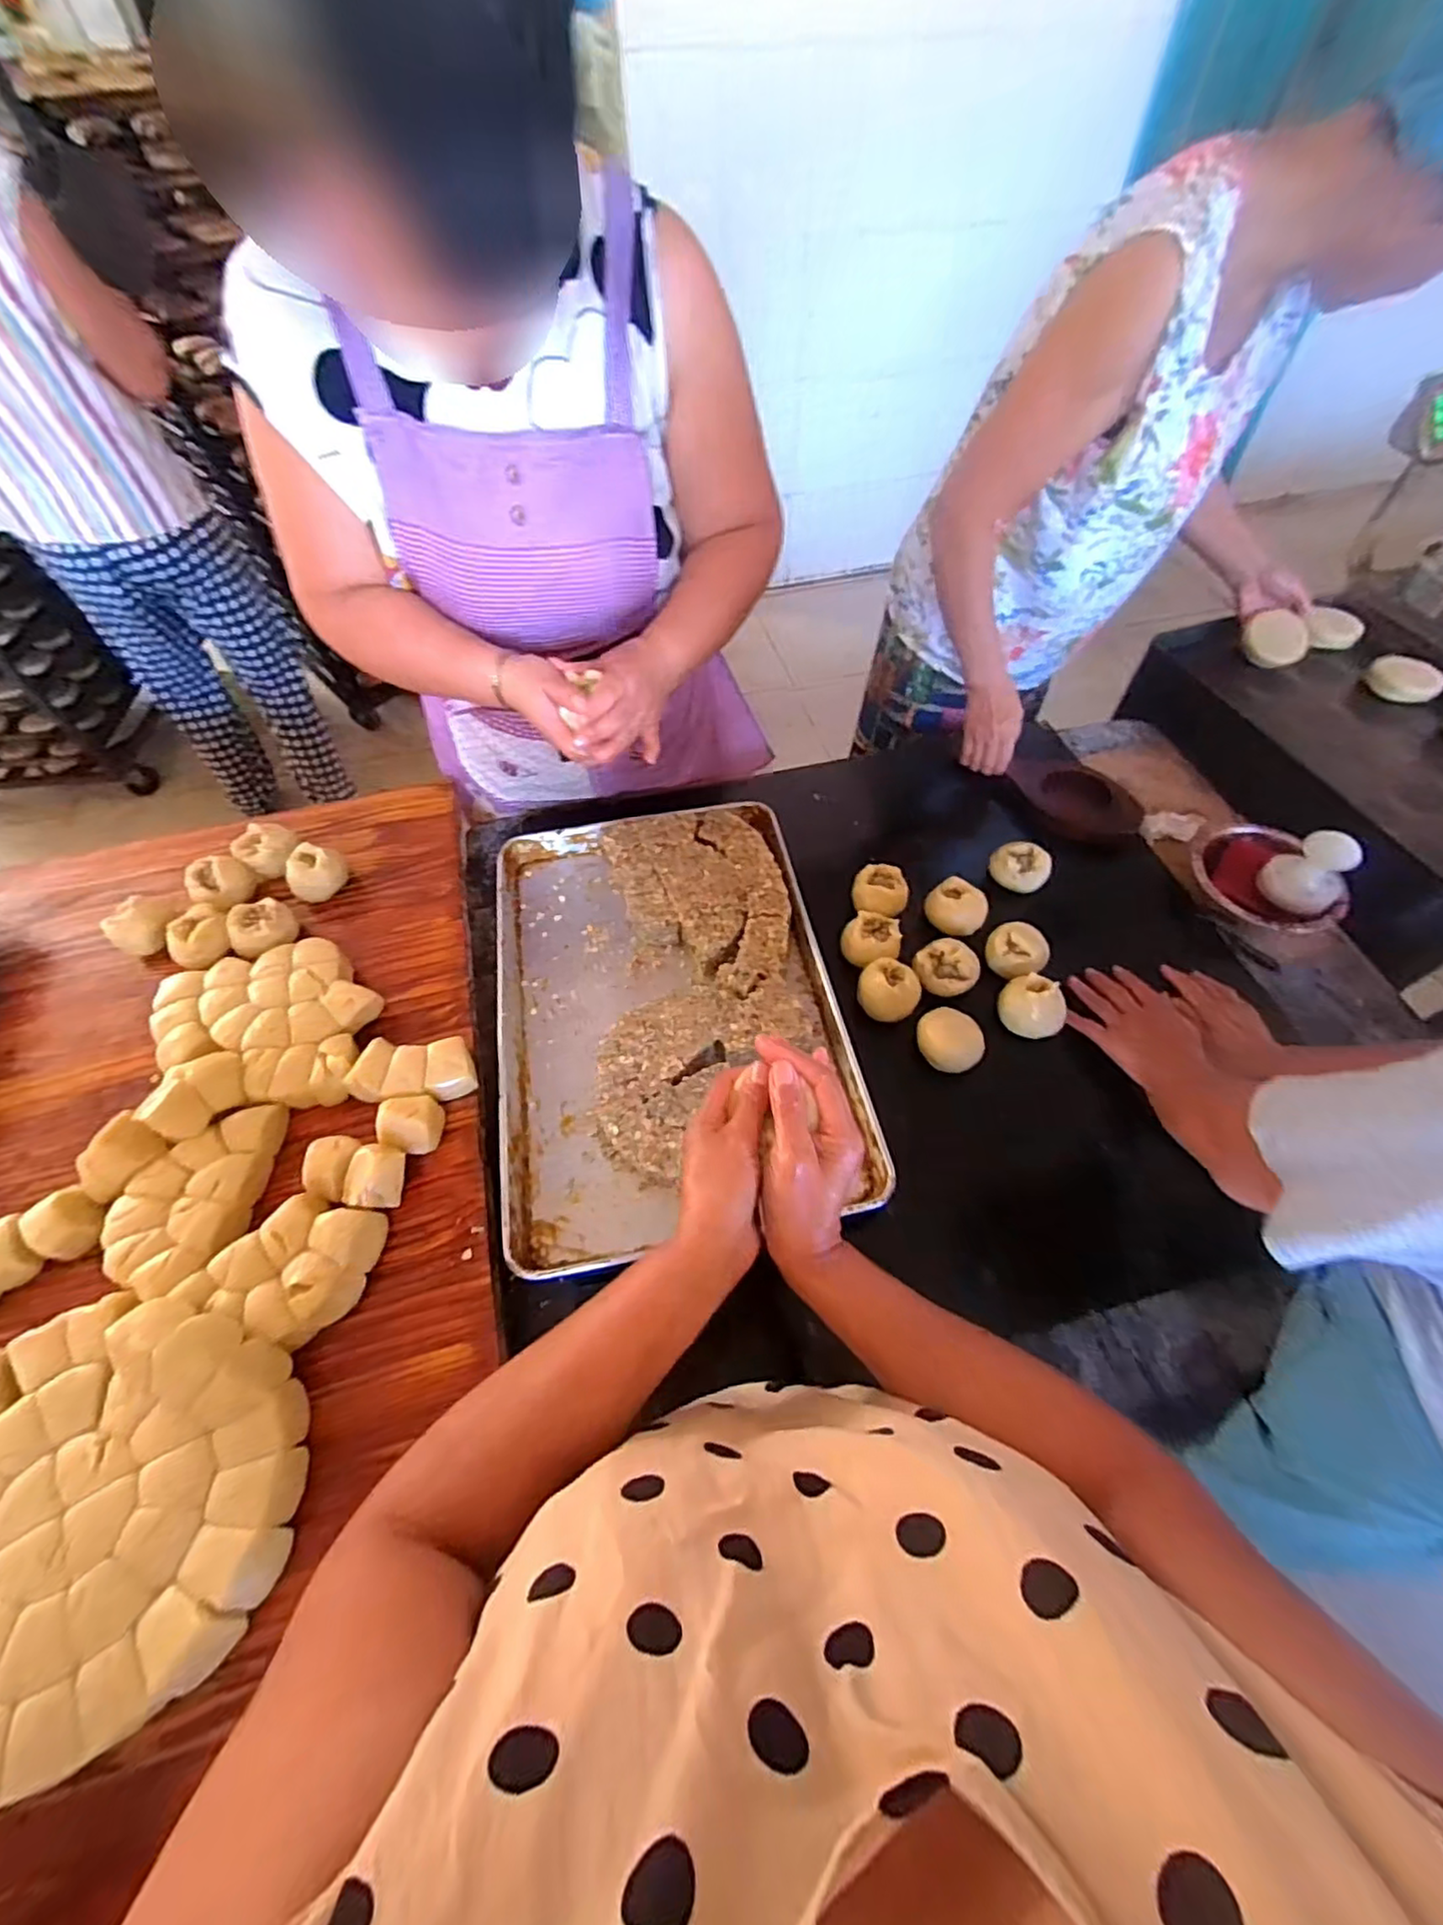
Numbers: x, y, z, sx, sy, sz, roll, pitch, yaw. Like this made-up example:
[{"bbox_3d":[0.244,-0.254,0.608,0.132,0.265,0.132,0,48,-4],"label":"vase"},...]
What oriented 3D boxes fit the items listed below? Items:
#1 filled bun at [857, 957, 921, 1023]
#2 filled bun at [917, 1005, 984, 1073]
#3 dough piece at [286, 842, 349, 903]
[{"bbox_3d":[0.209,0.033,0.827,0.072,0.042,0.077,-23,60,-13],"label":"filled bun"},{"bbox_3d":[0.274,0.098,0.803,0.079,0.060,0.071,26,62,17],"label":"filled bun"},{"bbox_3d":[-0.548,-0.118,0.902,0.061,0.065,0.072,17,60,12],"label":"dough piece"}]

